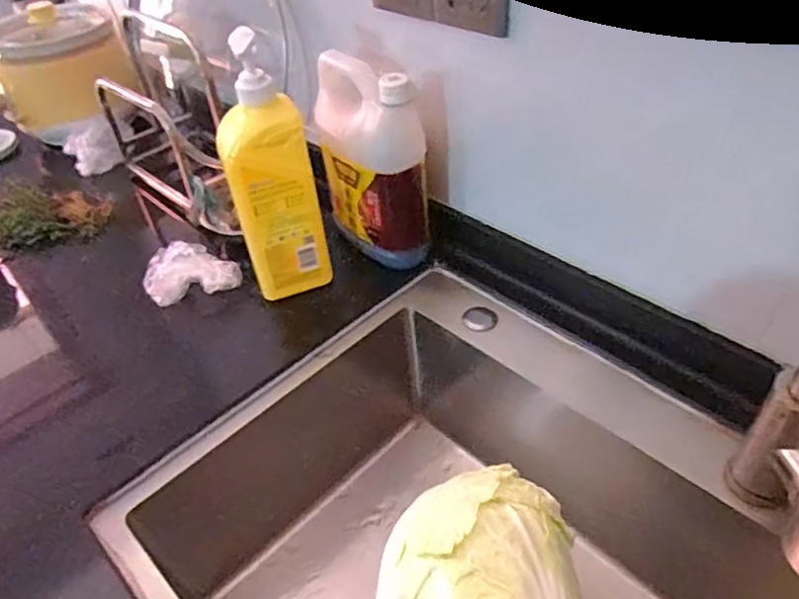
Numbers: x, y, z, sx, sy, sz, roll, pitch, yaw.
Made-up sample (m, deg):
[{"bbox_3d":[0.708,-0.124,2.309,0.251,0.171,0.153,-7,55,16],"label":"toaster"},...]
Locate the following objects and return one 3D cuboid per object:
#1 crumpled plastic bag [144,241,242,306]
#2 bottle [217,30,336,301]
[{"bbox_3d":[-0.252,-0.035,0.736,0.099,0.039,0.100,-26,46,-21],"label":"crumpled plastic bag"},{"bbox_3d":[-0.136,-0.122,0.644,0.089,0.258,0.061,-17,43,-12],"label":"bottle"}]

